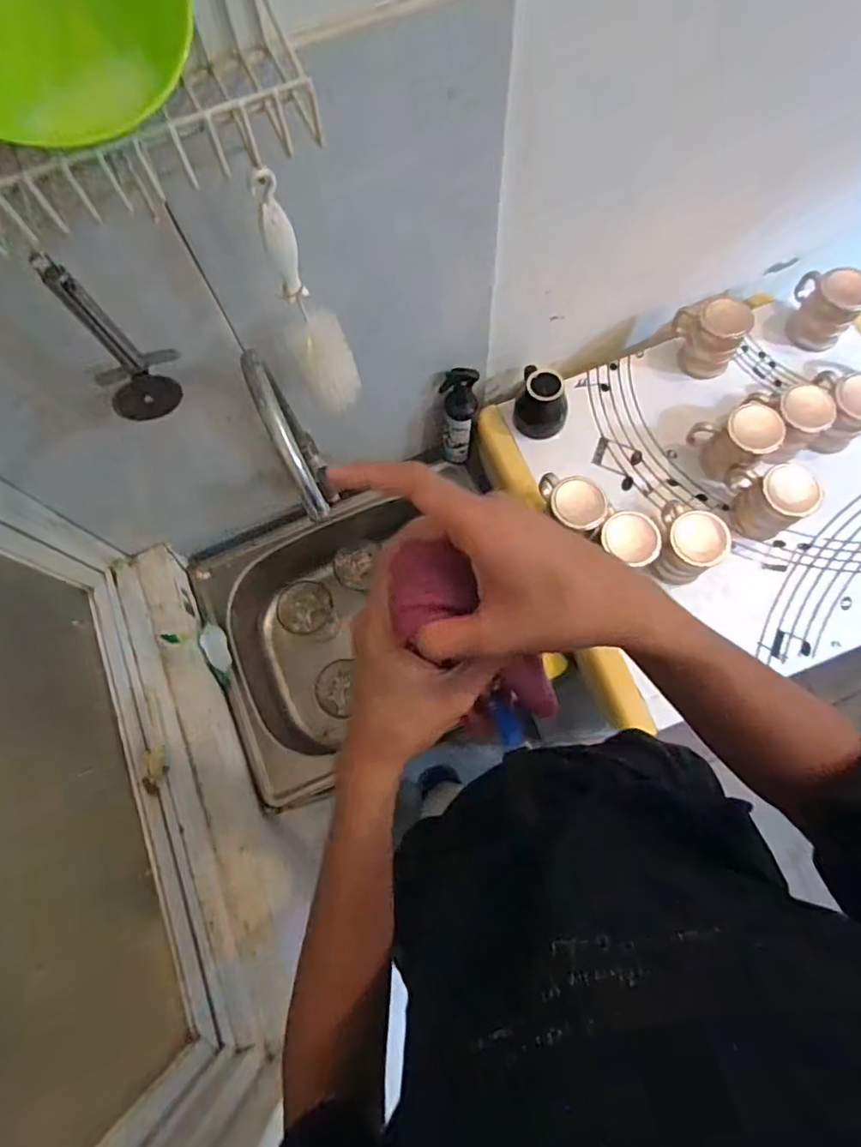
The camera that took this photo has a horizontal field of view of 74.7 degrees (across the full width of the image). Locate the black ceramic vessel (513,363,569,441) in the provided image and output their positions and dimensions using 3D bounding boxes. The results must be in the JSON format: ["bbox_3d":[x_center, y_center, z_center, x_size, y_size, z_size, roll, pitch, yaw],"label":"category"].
[{"bbox_3d":[0.165,-0.258,0.818,0.077,0.084,0.093,16,74,7],"label":"black ceramic vessel"}]

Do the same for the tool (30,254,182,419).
[{"bbox_3d":[-0.261,-0.188,0.467,0.069,0.163,0.020,-31,74,-7],"label":"tool"}]

